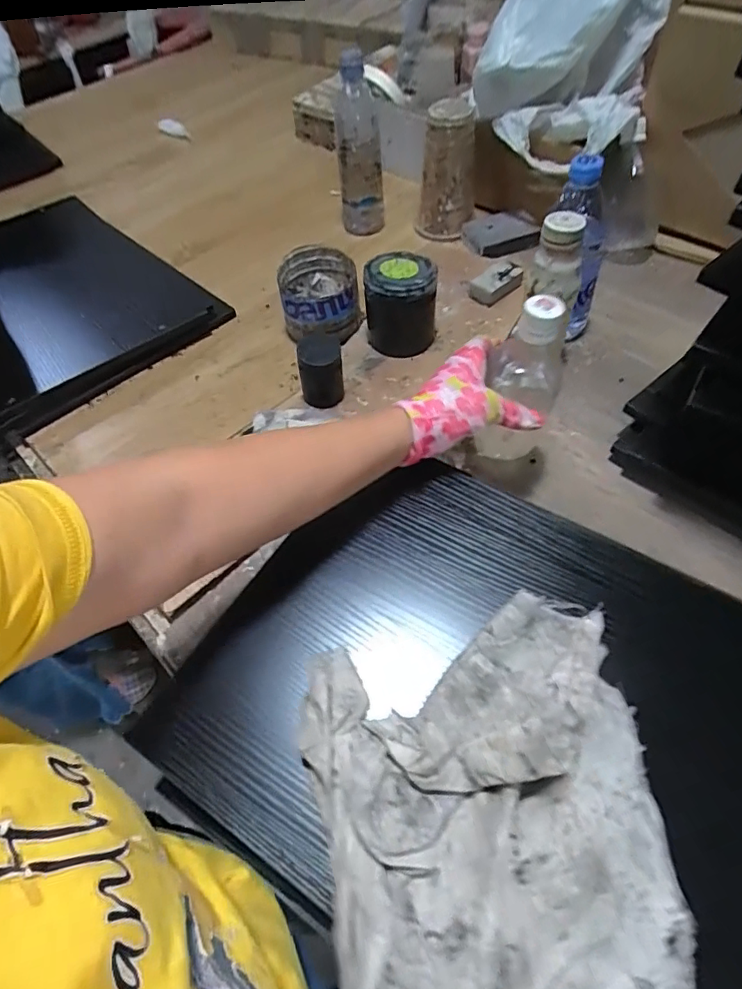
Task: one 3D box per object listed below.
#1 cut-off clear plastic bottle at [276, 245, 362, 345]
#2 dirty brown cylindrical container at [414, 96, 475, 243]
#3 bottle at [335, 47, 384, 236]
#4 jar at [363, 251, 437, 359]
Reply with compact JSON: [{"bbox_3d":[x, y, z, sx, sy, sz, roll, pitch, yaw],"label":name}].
[{"bbox_3d":[-0.065,-0.249,0.680,0.098,0.083,0.099,-9,56,-3],"label":"cut-off clear plastic bottle"},{"bbox_3d":[0.110,-0.462,0.755,0.077,0.156,0.079,4,56,6],"label":"dirty brown cylindrical container"},{"bbox_3d":[-0.017,-0.480,0.740,0.060,0.218,0.053,-3,56,1],"label":"bottle"},{"bbox_3d":[0.036,-0.230,0.642,0.081,0.103,0.075,-2,56,2],"label":"jar"}]

